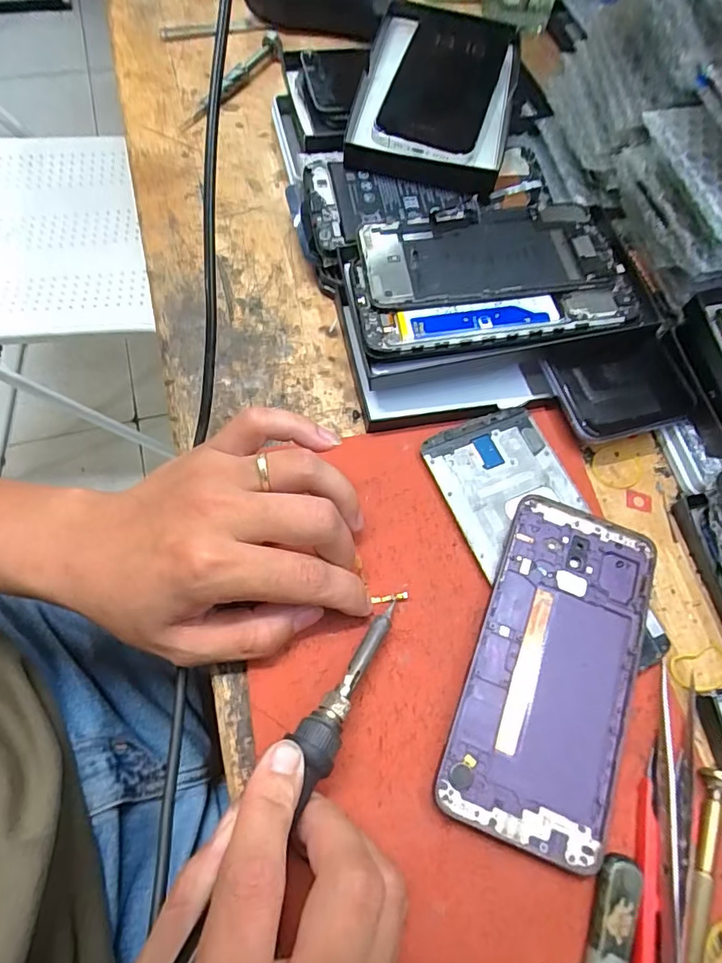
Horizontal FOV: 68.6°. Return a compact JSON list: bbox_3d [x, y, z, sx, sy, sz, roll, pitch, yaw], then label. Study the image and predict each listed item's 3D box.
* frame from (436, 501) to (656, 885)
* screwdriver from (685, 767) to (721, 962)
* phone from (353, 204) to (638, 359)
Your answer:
[{"bbox_3d":[0.092,0.085,0.251,0.072,0.009,0.158,21,66,5],"label":"frame"},{"bbox_3d":[0.140,0.179,0.220,0.013,0.013,0.112,21,66,5],"label":"screwdriver"},{"bbox_3d":[0.074,-0.119,0.305,0.151,0.010,0.088,-6,72,-3],"label":"phone"}]

